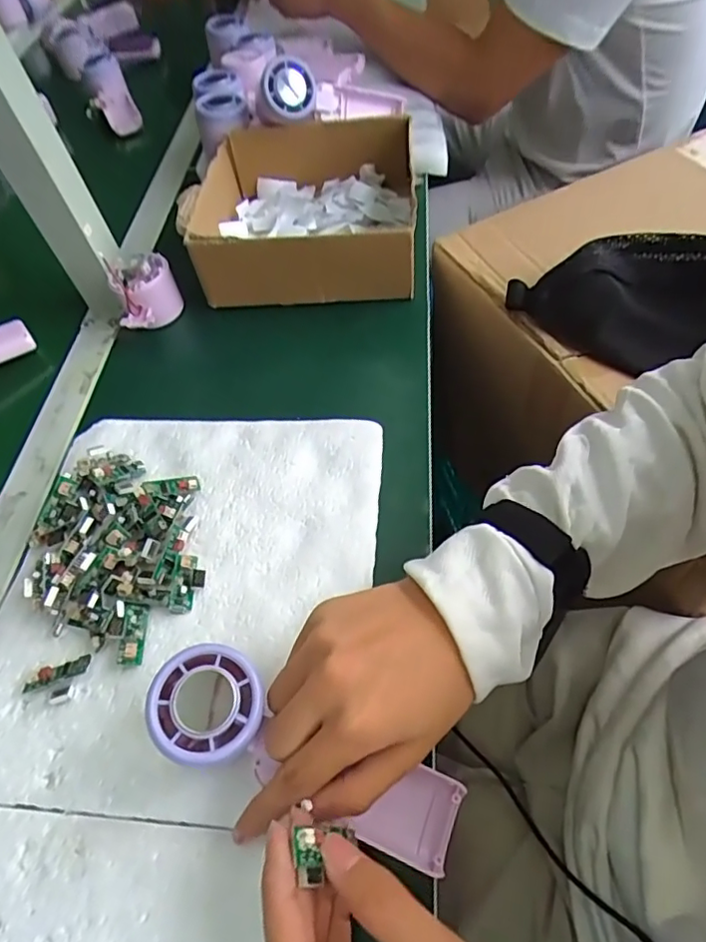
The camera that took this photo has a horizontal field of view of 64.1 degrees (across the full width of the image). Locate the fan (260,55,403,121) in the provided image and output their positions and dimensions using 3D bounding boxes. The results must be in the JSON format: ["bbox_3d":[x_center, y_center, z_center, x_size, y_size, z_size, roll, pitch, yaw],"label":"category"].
[{"bbox_3d":[-0.017,-0.398,0.598,0.162,0.048,0.034,-14,53,-32],"label":"fan"}]

